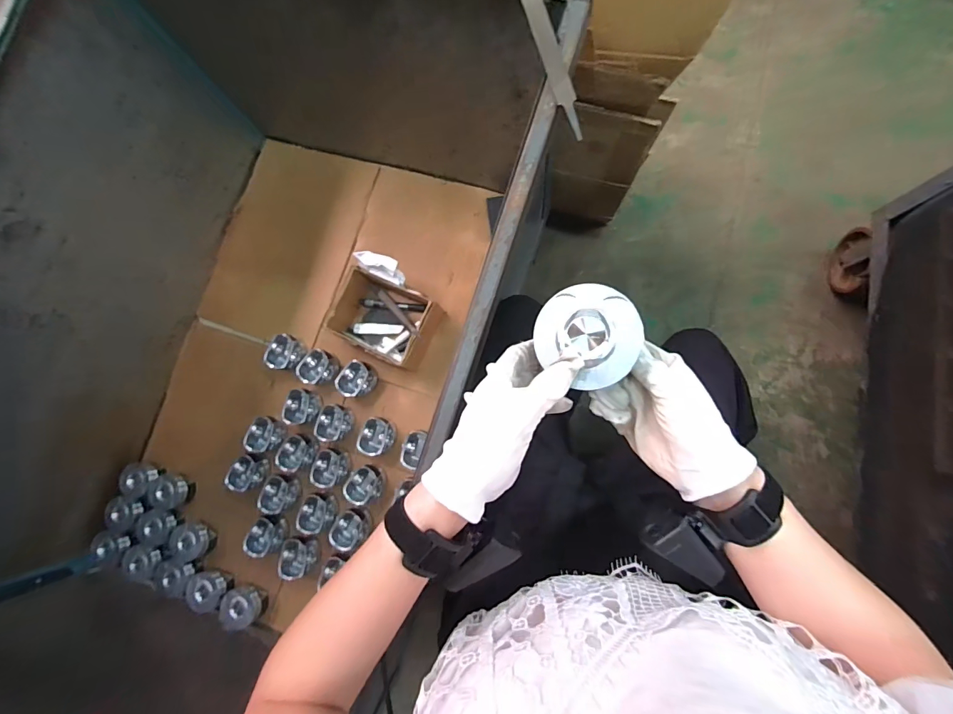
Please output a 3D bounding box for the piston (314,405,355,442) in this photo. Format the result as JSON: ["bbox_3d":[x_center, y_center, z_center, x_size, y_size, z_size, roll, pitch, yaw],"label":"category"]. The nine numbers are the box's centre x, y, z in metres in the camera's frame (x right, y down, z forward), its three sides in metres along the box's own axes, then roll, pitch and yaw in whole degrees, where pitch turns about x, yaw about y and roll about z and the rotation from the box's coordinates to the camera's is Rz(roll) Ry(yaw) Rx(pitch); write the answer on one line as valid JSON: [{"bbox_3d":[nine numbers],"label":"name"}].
[{"bbox_3d":[-0.312,0.143,0.918,0.078,0.039,0.078,-5,83,7],"label":"piston"}]

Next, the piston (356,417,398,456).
[{"bbox_3d":[-0.212,0.172,0.897,0.072,0.052,0.079,-1,83,7],"label":"piston"}]

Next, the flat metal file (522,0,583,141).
[{"bbox_3d":[0.078,-0.348,0.463,0.024,0.011,0.230,-18,81,5],"label":"flat metal file"}]

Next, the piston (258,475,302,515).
[{"bbox_3d":[-0.429,0.296,0.908,0.084,0.049,0.075,-19,81,5],"label":"piston"}]

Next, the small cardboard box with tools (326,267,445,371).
[{"bbox_3d":[-0.196,-0.080,0.911,0.199,0.105,0.145,23,87,9],"label":"small cardboard box with tools"}]

